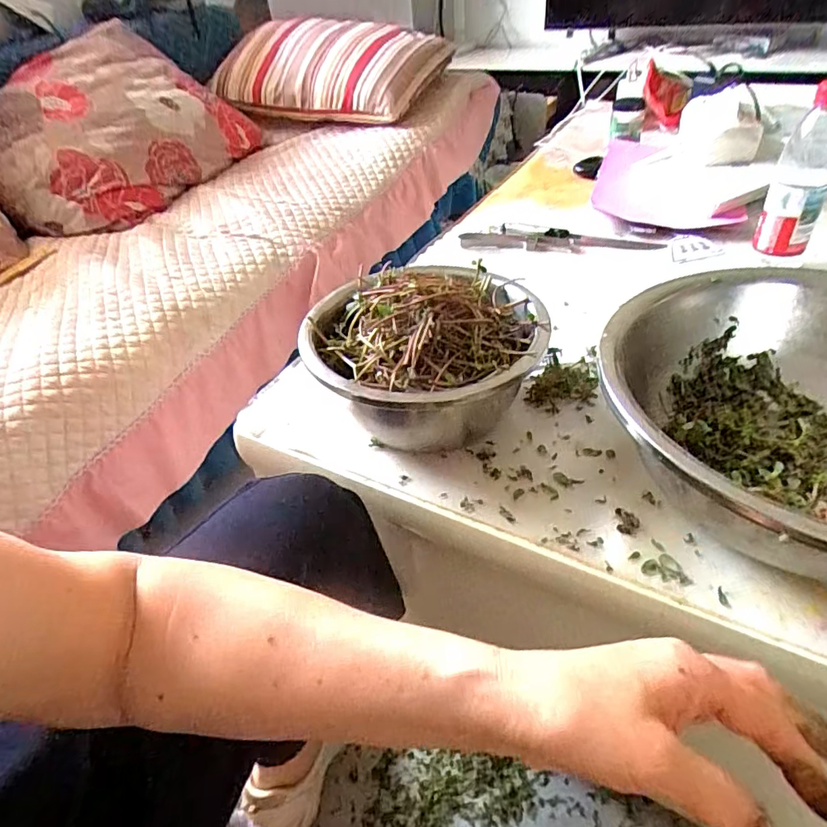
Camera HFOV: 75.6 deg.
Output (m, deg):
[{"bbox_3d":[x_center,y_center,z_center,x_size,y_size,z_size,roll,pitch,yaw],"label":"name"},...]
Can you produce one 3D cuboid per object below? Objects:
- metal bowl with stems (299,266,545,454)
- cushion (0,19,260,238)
[{"bbox_3d":[0.015,-0.055,0.528,0.218,0.143,0.200,-4,42,4],"label":"metal bowl with stems"},{"bbox_3d":[-0.712,-0.678,1.272,0.443,0.192,0.602,37,51,-16],"label":"cushion"}]

